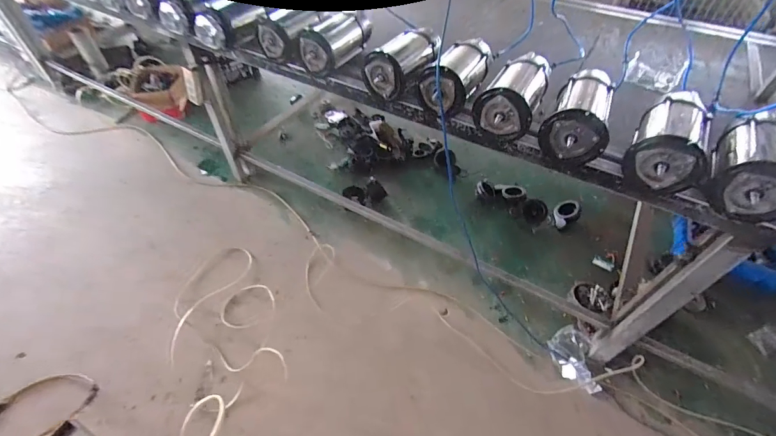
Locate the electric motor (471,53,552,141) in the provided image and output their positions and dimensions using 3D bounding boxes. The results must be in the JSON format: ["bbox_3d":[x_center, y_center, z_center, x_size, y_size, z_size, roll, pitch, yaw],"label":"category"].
[{"bbox_3d":[0.333,-0.331,0.962,0.137,0.117,0.261,21,51,19],"label":"electric motor"}]

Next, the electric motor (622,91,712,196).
[{"bbox_3d":[0.656,-0.179,0.842,0.144,0.126,0.275,28,54,24],"label":"electric motor"}]

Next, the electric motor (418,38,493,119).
[{"bbox_3d":[0.204,-0.408,1.037,0.123,0.128,0.292,24,52,21],"label":"electric motor"}]

